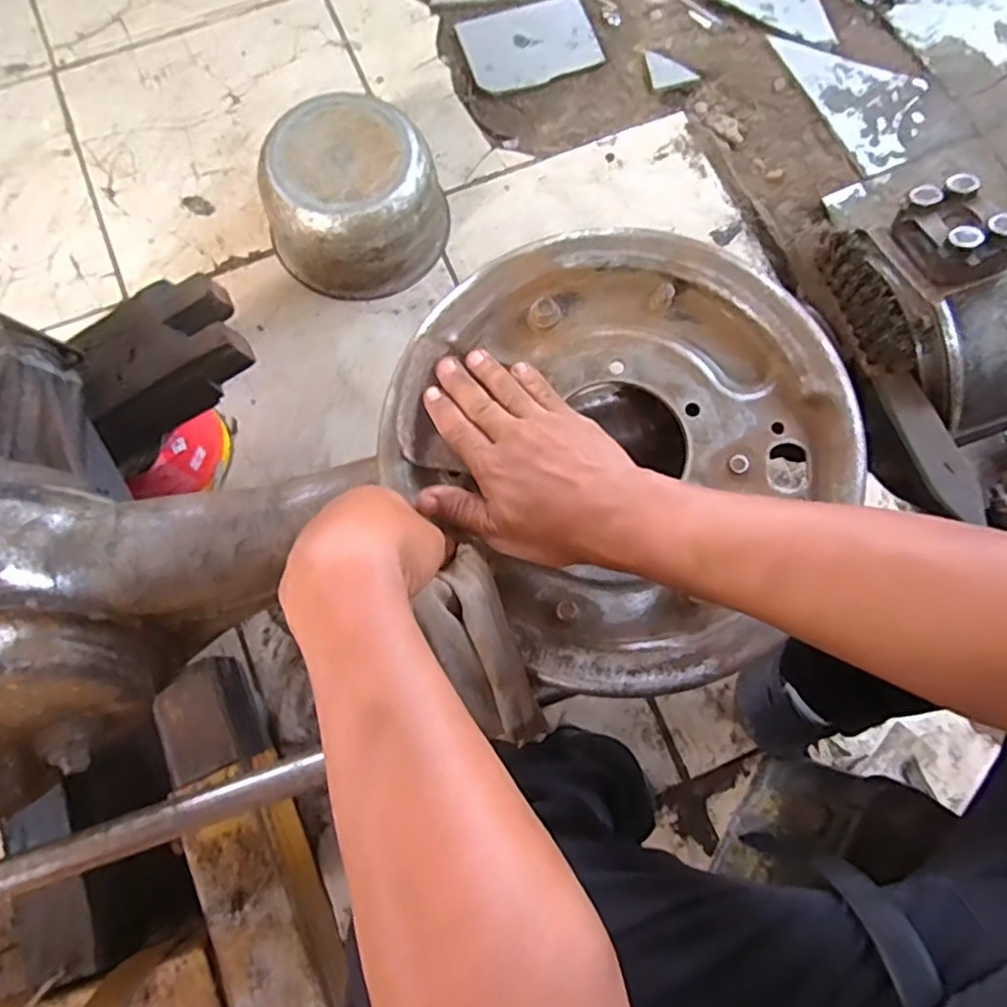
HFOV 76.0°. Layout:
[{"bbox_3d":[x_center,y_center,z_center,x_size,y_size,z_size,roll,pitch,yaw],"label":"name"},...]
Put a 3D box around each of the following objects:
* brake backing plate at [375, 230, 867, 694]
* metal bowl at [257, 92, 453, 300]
[{"bbox_3d":[0.079,-0.044,0.414,0.266,0.032,0.287,0,77,-1],"label":"brake backing plate"},{"bbox_3d":[-0.185,-0.384,0.812,0.224,0.126,0.204,-18,78,-5],"label":"metal bowl"}]

